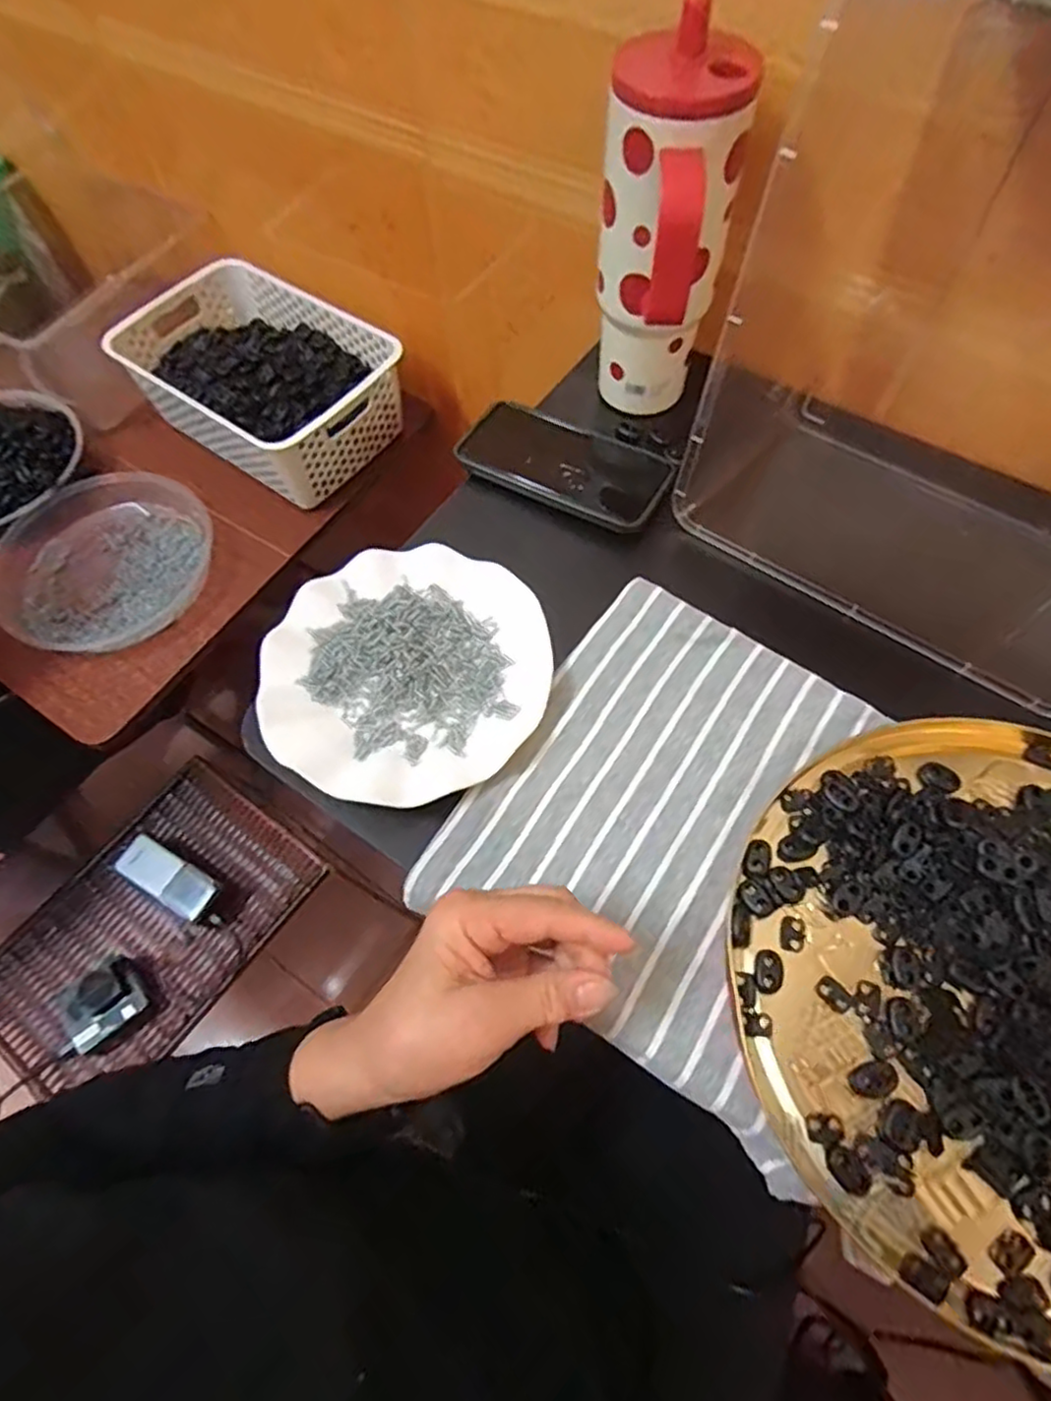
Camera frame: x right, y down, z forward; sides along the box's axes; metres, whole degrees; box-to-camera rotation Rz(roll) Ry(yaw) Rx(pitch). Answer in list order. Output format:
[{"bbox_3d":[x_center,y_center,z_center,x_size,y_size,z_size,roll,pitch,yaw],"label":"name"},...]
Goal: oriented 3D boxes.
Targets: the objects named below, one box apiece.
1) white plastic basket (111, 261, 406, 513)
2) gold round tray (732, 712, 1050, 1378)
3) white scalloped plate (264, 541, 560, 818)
[{"bbox_3d":[-0.311,-0.385,0.810,0.314,0.099,0.205,35,70,18],"label":"white plastic basket"},{"bbox_3d":[0.257,0.142,0.345,0.285,0.022,0.278,-1,64,2],"label":"gold round tray"},{"bbox_3d":[-0.076,-0.020,0.436,0.175,0.024,0.180,-1,64,2],"label":"white scalloped plate"}]

